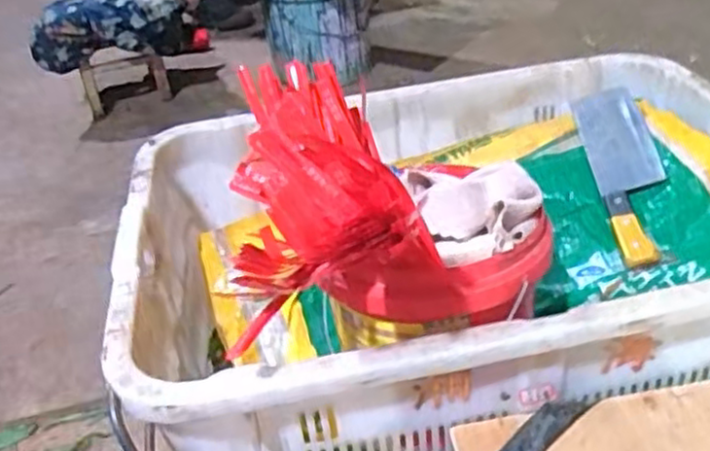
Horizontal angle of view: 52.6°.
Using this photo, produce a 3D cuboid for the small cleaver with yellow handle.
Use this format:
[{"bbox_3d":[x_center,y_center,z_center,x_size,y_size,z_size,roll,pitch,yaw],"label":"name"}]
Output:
[{"bbox_3d":[0.291,-0.063,0.771,0.068,0.019,0.261,-16,45,16],"label":"small cleaver with yellow handle"}]

